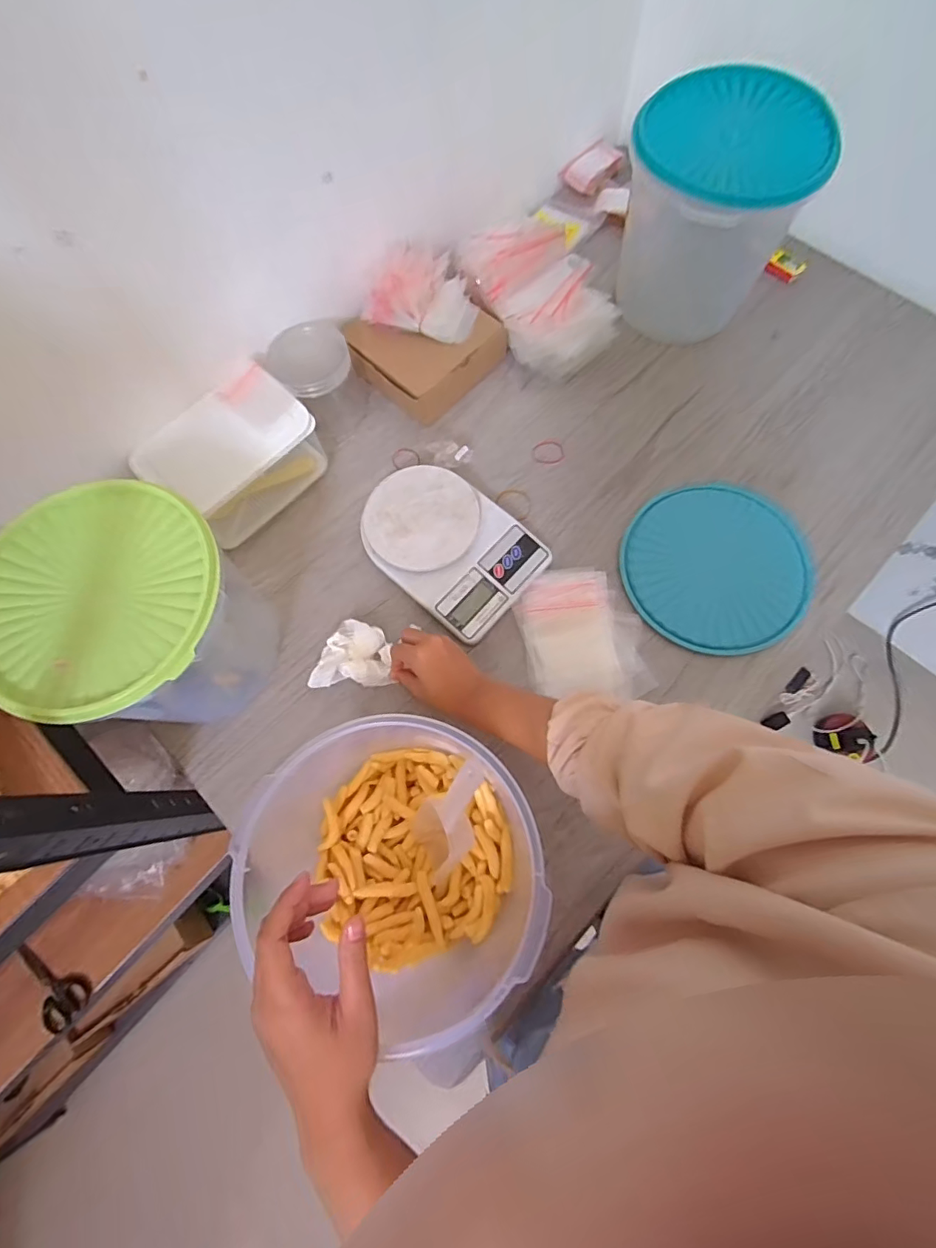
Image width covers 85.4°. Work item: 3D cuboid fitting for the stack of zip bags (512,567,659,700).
[{"bbox_3d":[0.126,0.010,0.568,0.128,0.015,0.152,-12,72,-1],"label":"stack of zip bags"}]

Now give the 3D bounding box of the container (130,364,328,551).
[{"bbox_3d":[-0.268,-0.198,0.615,0.175,0.112,0.103,-38,75,-9],"label":"container"}]

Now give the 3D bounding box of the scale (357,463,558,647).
[{"bbox_3d":[-0.024,-0.096,0.597,0.212,0.033,0.152,42,79,14],"label":"scale"}]

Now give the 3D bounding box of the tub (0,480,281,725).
[{"bbox_3d":[-0.307,0.000,0.497,0.204,0.187,0.193,-1,72,2],"label":"tub"}]

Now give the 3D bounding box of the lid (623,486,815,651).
[{"bbox_3d":[0.283,-0.068,0.587,0.202,0.030,0.194,-1,72,2],"label":"lid"}]

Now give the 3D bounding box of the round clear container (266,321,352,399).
[{"bbox_3d":[-0.179,-0.300,0.632,0.091,0.097,0.084,-1,72,2],"label":"round clear container"}]

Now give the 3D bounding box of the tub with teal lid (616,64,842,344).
[{"bbox_3d":[0.283,-0.483,0.621,0.190,0.194,0.199,-1,72,2],"label":"tub with teal lid"}]

